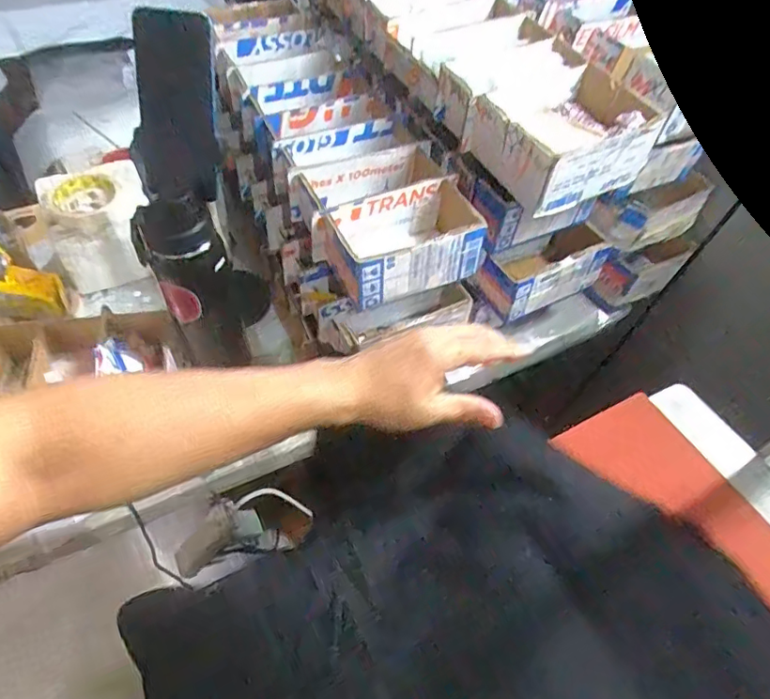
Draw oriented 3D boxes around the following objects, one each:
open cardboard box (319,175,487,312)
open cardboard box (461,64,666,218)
[{"bbox_3d":[0.022,-0.117,0.601,0.158,0.081,0.099,-21,57,-18],"label":"open cardboard box"},{"bbox_3d":[0.189,-0.244,0.612,0.170,0.074,0.159,-21,57,-18],"label":"open cardboard box"}]

